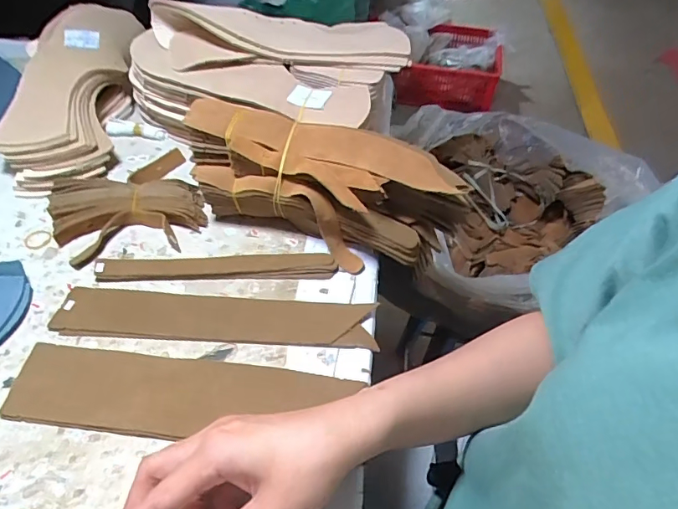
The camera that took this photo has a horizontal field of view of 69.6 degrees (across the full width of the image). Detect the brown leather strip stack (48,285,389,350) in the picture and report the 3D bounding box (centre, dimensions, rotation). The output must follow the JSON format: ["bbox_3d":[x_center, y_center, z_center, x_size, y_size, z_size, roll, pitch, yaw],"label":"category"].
[{"bbox_3d":[-0.095,0.046,0.376,0.238,0.004,0.043,3,47,0],"label":"brown leather strip stack"}]

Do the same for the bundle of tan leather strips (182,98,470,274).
[{"bbox_3d":[-0.019,-0.059,0.419,0.237,0.081,0.088,17,52,12],"label":"bundle of tan leather strips"}]

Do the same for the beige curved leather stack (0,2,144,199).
[{"bbox_3d":[-0.276,-0.188,0.523,0.101,0.069,0.278,-1,47,-3],"label":"beige curved leather stack"}]

